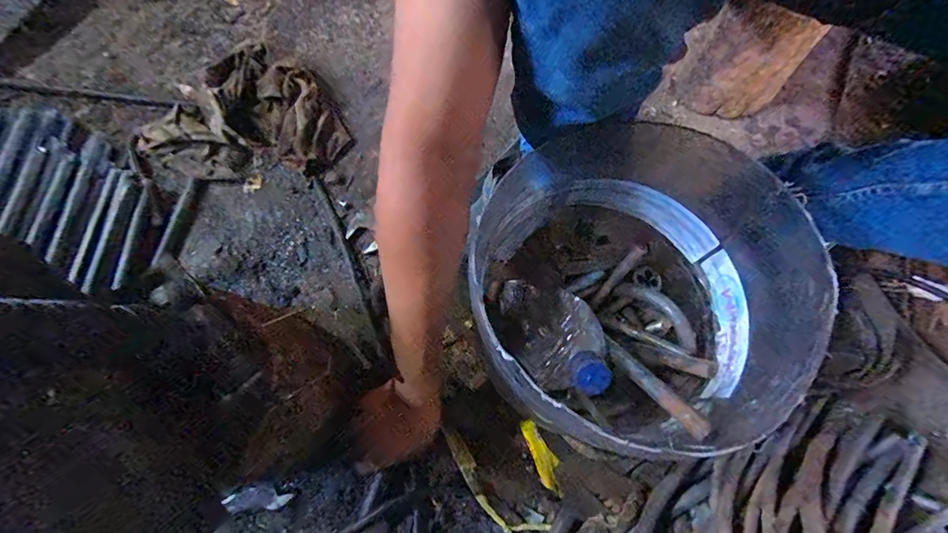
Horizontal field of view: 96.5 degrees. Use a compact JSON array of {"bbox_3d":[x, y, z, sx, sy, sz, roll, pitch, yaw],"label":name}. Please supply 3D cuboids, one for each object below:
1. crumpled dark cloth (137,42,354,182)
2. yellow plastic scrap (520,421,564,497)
[{"bbox_3d":[-0.323,-0.196,0.605,0.234,0.047,0.222,40,79,9],"label":"crumpled dark cloth"},{"bbox_3d":[0.085,0.233,0.518,0.027,0.008,0.092,-21,76,-5],"label":"yellow plastic scrap"}]

